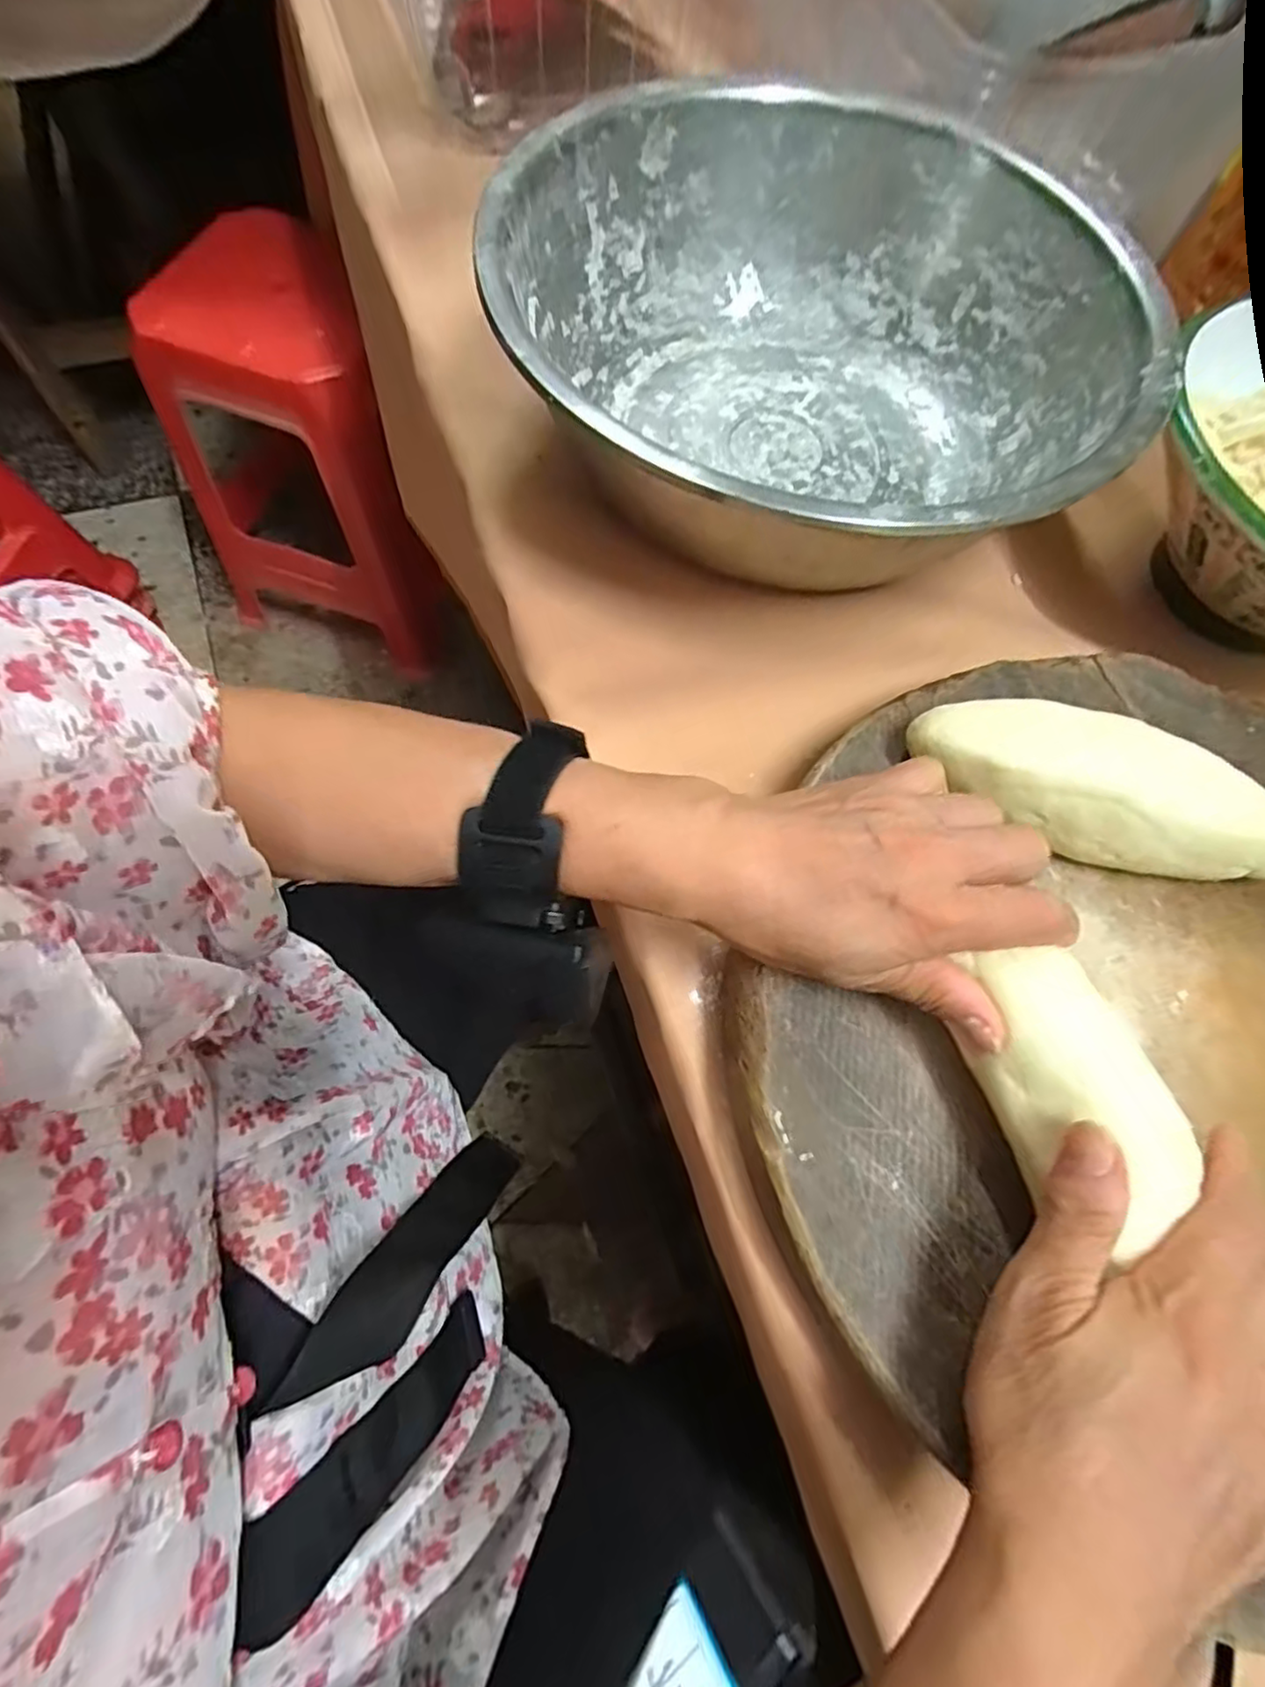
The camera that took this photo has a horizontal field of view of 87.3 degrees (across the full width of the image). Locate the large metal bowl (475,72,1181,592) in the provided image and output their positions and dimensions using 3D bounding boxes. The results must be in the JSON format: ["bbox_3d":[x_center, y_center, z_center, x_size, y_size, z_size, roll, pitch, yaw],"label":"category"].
[{"bbox_3d":[0.098,-0.266,0.363,0.323,0.109,0.329,1,65,-1],"label":"large metal bowl"}]

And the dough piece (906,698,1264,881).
[{"bbox_3d":[0.197,-0.019,0.282,0.162,0.050,0.055,21,68,4],"label":"dough piece"}]

